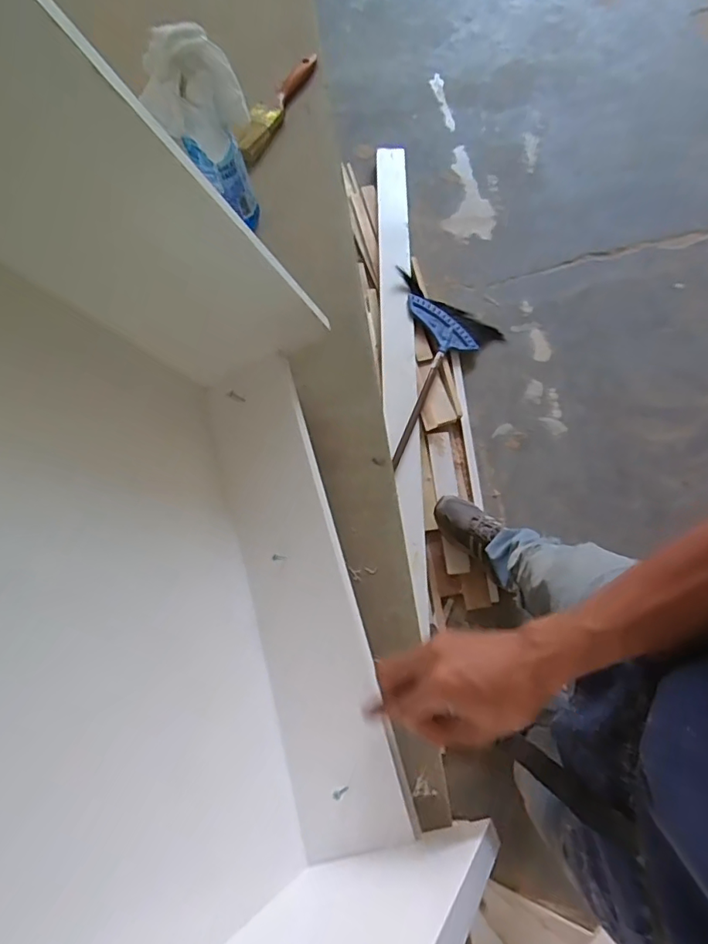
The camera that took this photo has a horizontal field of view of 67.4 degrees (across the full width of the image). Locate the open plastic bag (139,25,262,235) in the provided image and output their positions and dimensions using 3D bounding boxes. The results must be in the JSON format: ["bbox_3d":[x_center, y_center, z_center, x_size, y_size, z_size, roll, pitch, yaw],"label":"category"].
[{"bbox_3d":[-0.170,-0.379,0.627,0.078,0.230,0.100,29,76,15],"label":"open plastic bag"}]

